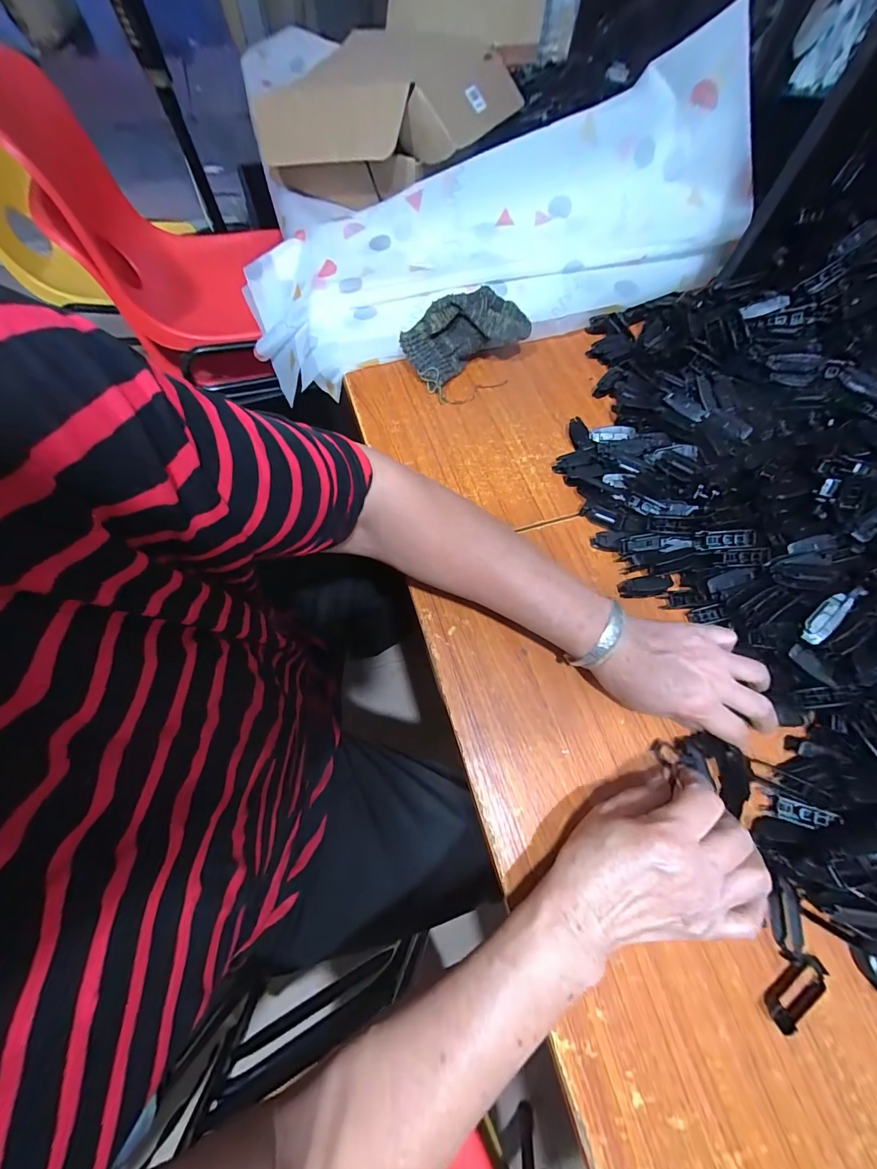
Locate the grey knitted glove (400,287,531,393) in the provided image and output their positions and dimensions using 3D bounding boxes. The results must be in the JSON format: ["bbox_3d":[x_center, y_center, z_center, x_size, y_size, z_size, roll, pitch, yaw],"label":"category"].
[{"bbox_3d":[0.034,-0.303,0.482,0.147,0.072,0.065,-26,71,-12],"label":"grey knitted glove"}]

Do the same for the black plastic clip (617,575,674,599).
[{"bbox_3d":[0.205,0.002,0.392,0.048,0.014,0.019,-11,67,19],"label":"black plastic clip"}]

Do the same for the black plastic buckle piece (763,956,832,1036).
[{"bbox_3d":[0.261,0.295,0.286,0.056,0.012,0.021,-33,73,-14],"label":"black plastic buckle piece"}]

